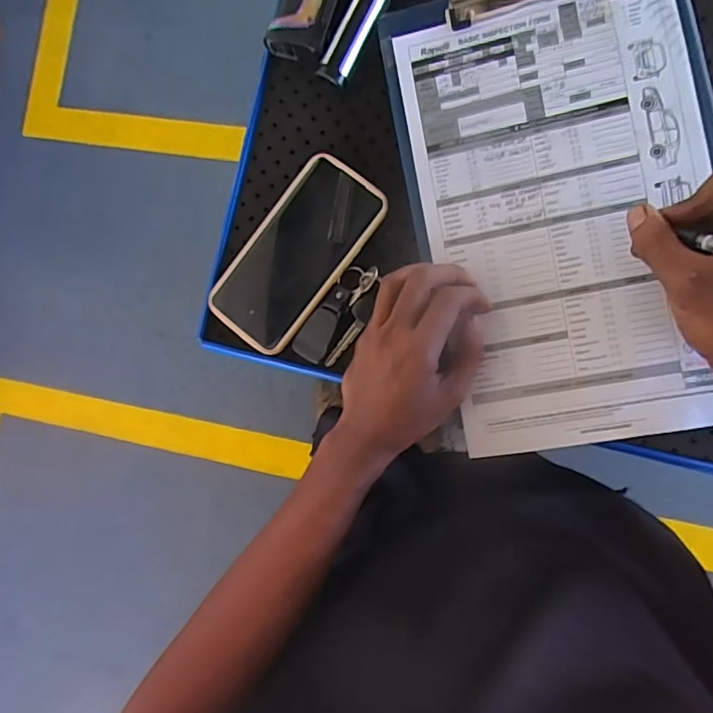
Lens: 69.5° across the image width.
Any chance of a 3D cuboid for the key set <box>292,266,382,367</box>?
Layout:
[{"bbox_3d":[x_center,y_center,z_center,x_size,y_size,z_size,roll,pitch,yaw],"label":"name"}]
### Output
[{"bbox_3d":[-0.014,-0.035,0.431,0.039,0.016,0.092,36,93,9],"label":"key set"}]

